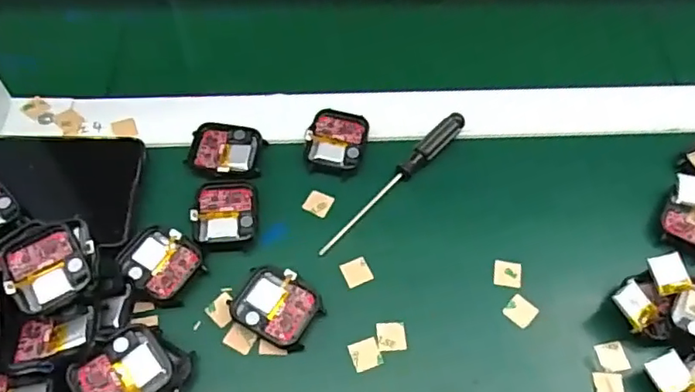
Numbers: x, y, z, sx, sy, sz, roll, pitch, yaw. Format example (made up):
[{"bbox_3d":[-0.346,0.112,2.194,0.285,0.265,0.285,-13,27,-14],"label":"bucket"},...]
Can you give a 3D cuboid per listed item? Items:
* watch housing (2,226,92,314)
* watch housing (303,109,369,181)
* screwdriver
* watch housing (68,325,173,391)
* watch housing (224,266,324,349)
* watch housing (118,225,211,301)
[{"bbox_3d":[-0.156,0.035,0.299,0.037,0.007,0.042,-26,62,-18],"label":"watch housing"},{"bbox_3d":[-0.007,-0.034,0.377,0.037,0.010,0.046,10,57,4],"label":"watch housing"},{"bbox_3d":[0.030,-0.010,0.363,0.013,0.013,0.131,39,64,21],"label":"screwdriver"},{"bbox_3d":[-0.108,0.085,0.278,0.042,0.008,0.036,-36,69,-25],"label":"watch housing"},{"bbox_3d":[-0.039,0.060,0.319,0.045,0.011,0.037,26,60,14],"label":"watch housing"},{"bbox_3d":[-0.106,0.037,0.328,0.042,0.008,0.037,32,62,18],"label":"watch housing"}]

